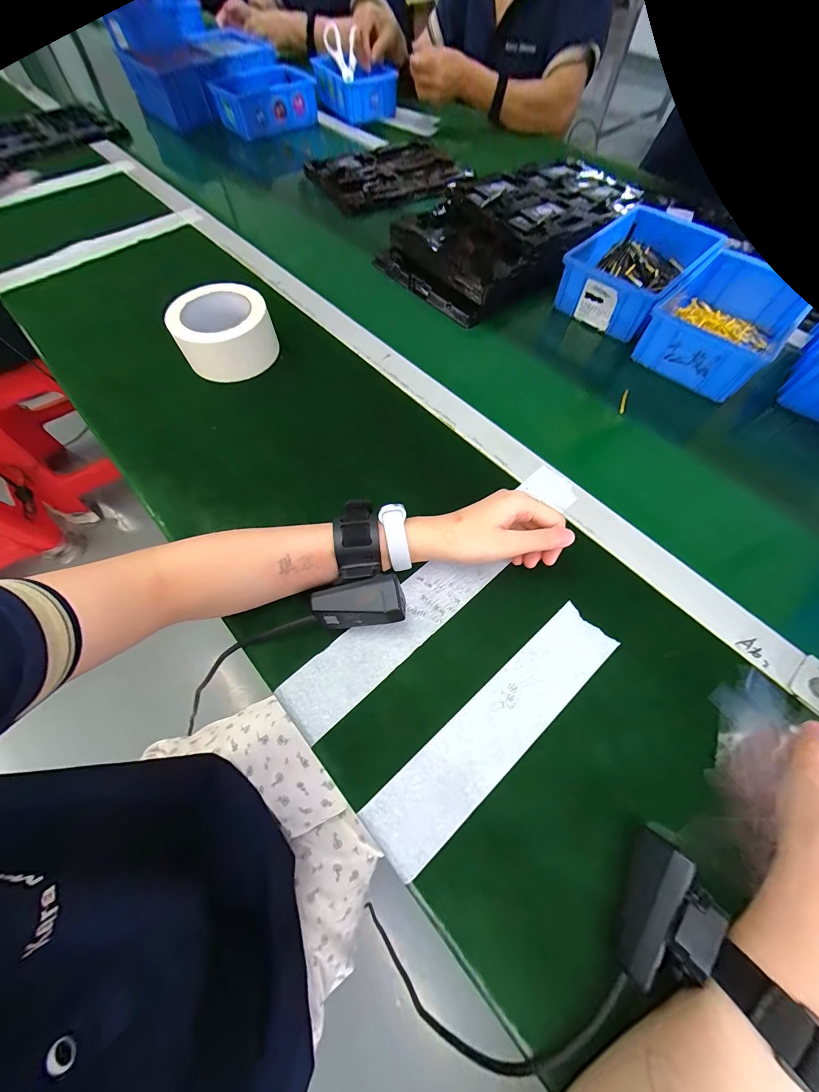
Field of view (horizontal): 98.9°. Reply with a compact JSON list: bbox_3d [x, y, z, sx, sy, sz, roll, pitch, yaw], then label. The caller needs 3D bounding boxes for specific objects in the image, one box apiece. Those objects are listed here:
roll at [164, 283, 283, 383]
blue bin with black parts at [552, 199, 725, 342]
[{"bbox_3d":[-0.225,-0.264,0.433,0.108,0.061,0.111,-1,66,1],"label":"roll"},{"bbox_3d":[0.322,-0.393,0.493,0.139,0.059,0.211,41,70,17],"label":"blue bin with black parts"}]

